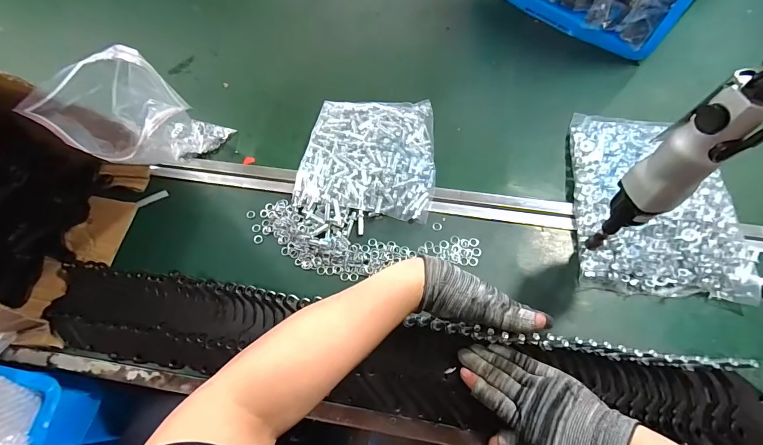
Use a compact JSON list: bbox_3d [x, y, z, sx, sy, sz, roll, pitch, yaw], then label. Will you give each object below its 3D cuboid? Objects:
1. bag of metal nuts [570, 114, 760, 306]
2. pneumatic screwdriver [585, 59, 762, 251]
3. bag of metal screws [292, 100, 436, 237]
[{"bbox_3d":[0.368,-0.039,0.505,0.202,0.045,0.272,6,64,7],"label":"bag of metal nuts"},{"bbox_3d":[0.266,-0.049,0.338,0.054,0.284,0.047,35,71,19],"label":"pneumatic screwdriver"},{"bbox_3d":[-0.021,-0.088,0.561,0.193,0.034,0.215,3,64,5],"label":"bag of metal screws"}]

